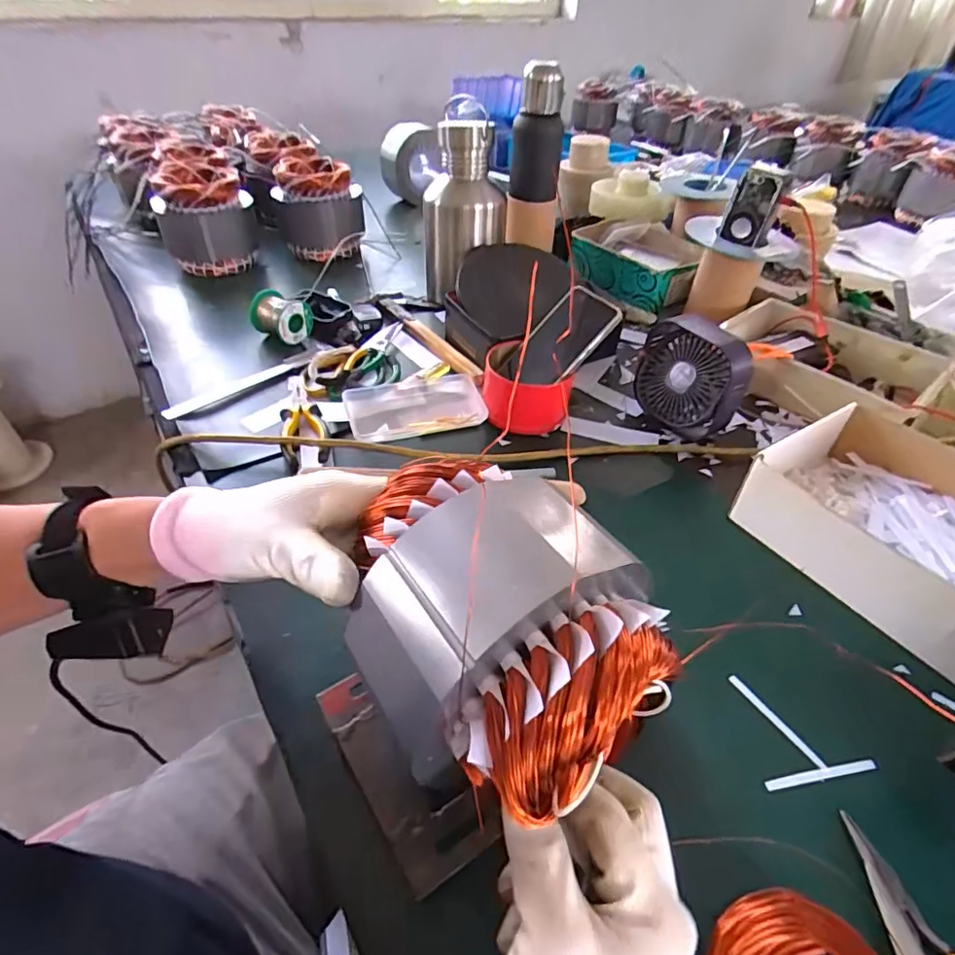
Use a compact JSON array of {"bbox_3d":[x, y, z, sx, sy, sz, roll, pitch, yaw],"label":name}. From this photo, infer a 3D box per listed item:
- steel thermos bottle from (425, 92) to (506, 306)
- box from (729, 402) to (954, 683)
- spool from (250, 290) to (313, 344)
[{"bbox_3d":[-0.018,-0.382,0.805,0.099,0.245,0.096,31,50,28],"label":"steel thermos bottle"},{"bbox_3d":[0.390,0.048,0.486,0.213,0.074,0.243,-19,46,-21],"label":"box"},{"bbox_3d":[-0.273,-0.222,0.761,0.076,0.054,0.057,26,48,24],"label":"spool"}]

